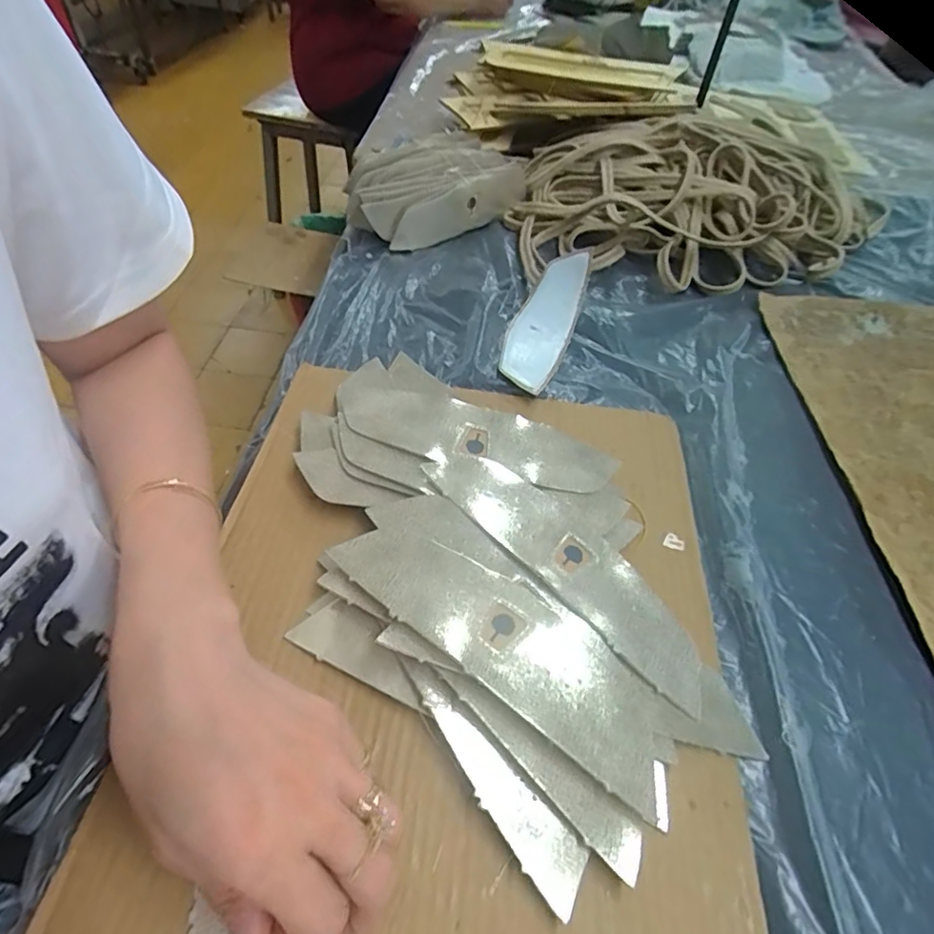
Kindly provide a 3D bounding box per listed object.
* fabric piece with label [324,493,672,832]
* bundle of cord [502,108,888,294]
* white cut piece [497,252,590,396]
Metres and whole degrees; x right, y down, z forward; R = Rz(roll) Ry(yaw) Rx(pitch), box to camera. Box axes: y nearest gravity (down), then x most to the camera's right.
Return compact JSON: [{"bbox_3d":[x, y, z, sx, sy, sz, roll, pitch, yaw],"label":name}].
[{"bbox_3d":[0.019,0.083,0.276,0.190,0.011,0.067,38,48,20],"label":"fabric piece with label"},{"bbox_3d":[0.236,-0.276,0.559,0.361,0.101,0.211,0,51,-4],"label":"bundle of cord"},{"bbox_3d":[0.062,-0.123,0.457,0.053,0.037,0.153,16,51,9],"label":"white cut piece"}]

